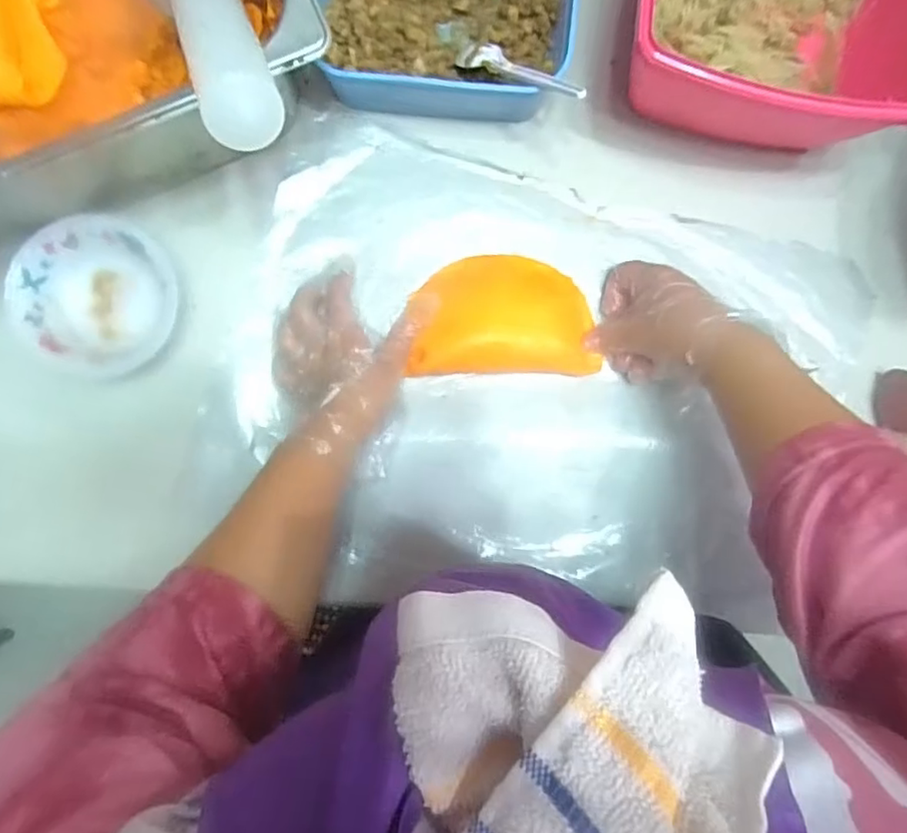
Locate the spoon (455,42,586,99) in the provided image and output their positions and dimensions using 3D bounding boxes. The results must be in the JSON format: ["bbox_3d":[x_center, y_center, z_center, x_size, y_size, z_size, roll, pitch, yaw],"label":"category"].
[{"bbox_3d":[0.051,-0.262,0.456,0.110,0.011,0.020,31,89,20],"label":"spoon"}]

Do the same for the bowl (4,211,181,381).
[{"bbox_3d":[-0.278,-0.092,0.468,0.108,0.034,0.122,29,89,-1],"label":"bowl"}]

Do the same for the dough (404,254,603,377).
[{"bbox_3d":[0.042,-0.081,0.480,0.141,0.026,0.093,-1,90,-1],"label":"dough"}]

